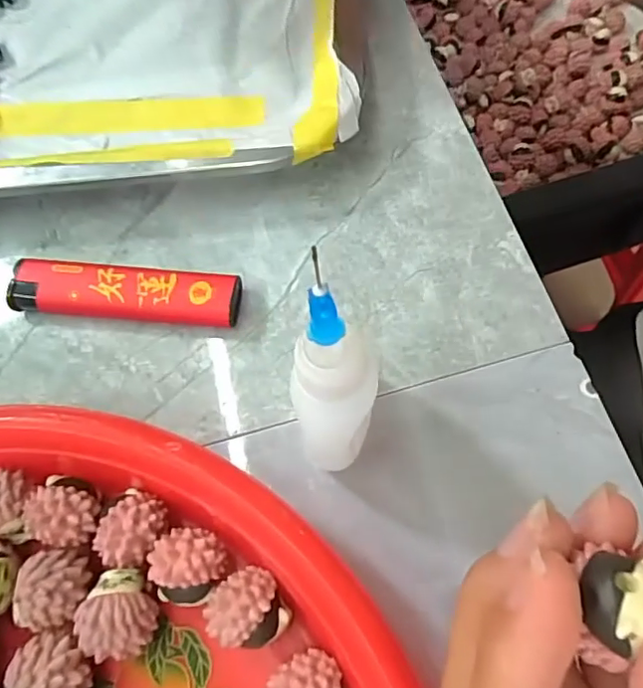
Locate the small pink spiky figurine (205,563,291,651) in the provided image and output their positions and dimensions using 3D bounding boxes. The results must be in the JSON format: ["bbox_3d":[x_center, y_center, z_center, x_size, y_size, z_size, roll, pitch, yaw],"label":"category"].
[{"bbox_3d":[-0.019,0.069,0.145,0.020,0.019,0.018,-30,71,-9],"label":"small pink spiky figurine"}]

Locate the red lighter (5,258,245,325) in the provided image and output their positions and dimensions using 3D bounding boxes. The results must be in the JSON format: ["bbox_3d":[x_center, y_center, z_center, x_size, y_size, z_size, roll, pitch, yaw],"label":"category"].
[{"bbox_3d":[-0.067,-0.017,0.189,0.079,0.012,0.018,4,69,7],"label":"red lighter"}]

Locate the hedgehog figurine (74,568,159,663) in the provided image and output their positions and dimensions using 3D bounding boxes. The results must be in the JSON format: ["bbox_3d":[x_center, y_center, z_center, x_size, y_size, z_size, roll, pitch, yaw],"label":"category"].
[{"bbox_3d":[-0.053,0.071,0.147,0.019,0.018,0.020,-2,69,2],"label":"hedgehog figurine"}]

